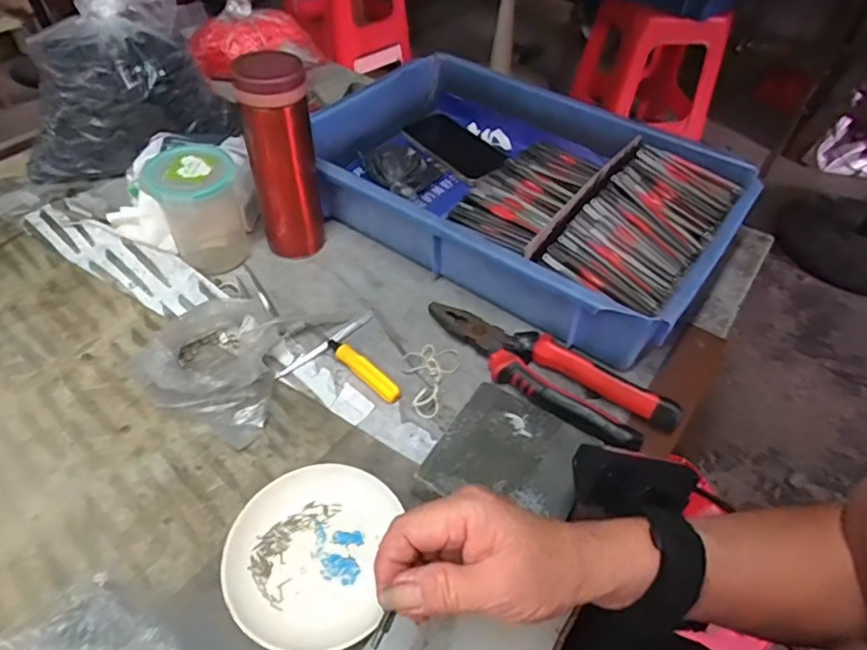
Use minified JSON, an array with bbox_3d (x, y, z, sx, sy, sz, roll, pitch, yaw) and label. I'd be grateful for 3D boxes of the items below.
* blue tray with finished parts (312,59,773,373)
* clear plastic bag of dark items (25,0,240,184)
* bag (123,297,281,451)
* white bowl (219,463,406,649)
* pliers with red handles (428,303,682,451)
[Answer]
[{"bbox_3d":[0.081,-0.155,0.619,0.446,0.071,0.293,30,53,22],"label":"blue tray with finished parts"},{"bbox_3d":[-0.351,-0.280,0.636,0.195,0.213,0.154,2,47,-2],"label":"clear plastic bag of dark items"},{"bbox_3d":[-0.177,0.028,0.475,0.115,0.046,0.138,-33,57,-30],"label":"bag"},{"bbox_3d":[-0.084,0.151,0.382,0.106,0.018,0.117,7,48,3],"label":"white bowl"},{"bbox_3d":[0.090,0.038,0.491,0.223,0.027,0.056,31,54,22],"label":"pliers with red handles"}]

